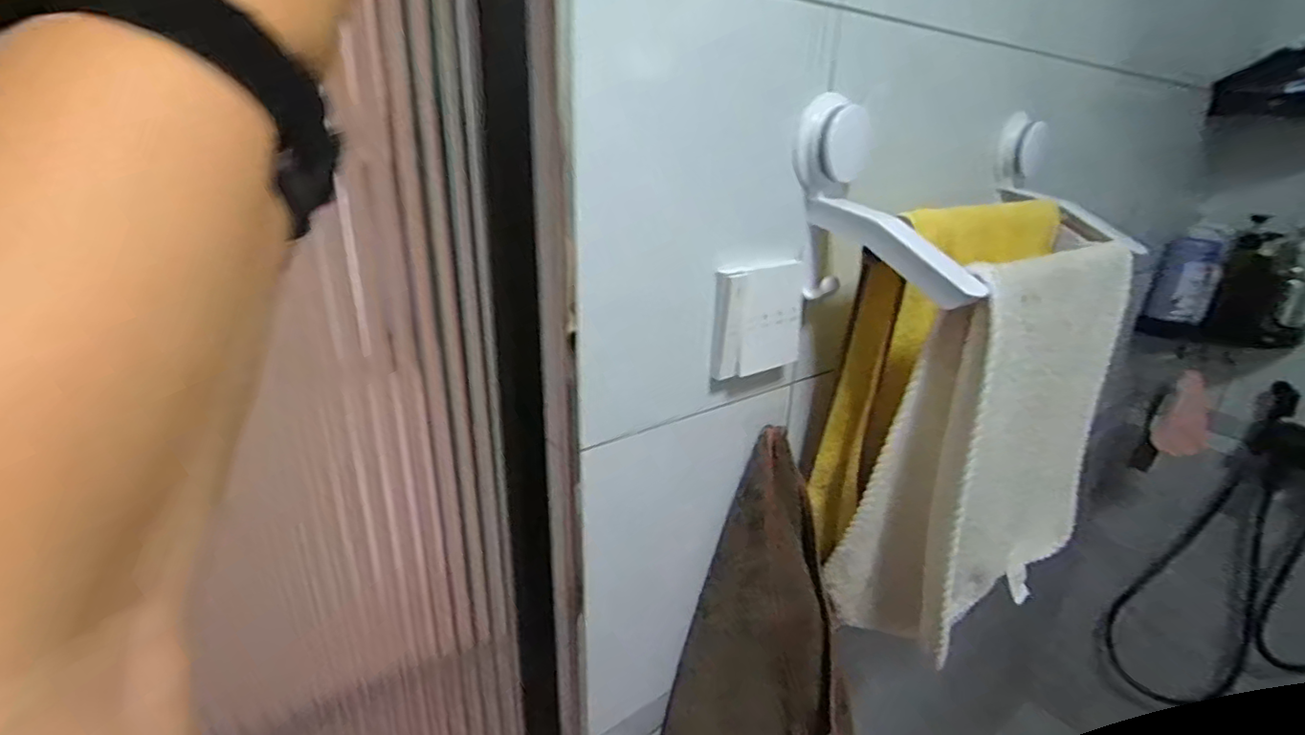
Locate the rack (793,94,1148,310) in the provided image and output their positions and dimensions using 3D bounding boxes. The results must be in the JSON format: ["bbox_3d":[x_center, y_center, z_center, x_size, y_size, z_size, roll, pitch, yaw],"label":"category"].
[{"bbox_3d":[0.295,-0.146,0.518,0.361,0.147,0.148,-13,25,-32],"label":"rack"}]

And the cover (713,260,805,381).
[{"bbox_3d":[0.088,-0.041,0.484,0.089,0.086,0.018,-15,26,-35],"label":"cover"}]

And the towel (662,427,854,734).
[{"bbox_3d":[0.098,0.256,0.568,0.181,0.351,0.096,1,21,-1],"label":"towel"}]

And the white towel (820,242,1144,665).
[{"bbox_3d":[0.317,0.073,0.546,0.284,0.347,0.091,-12,25,-30],"label":"white towel"}]

